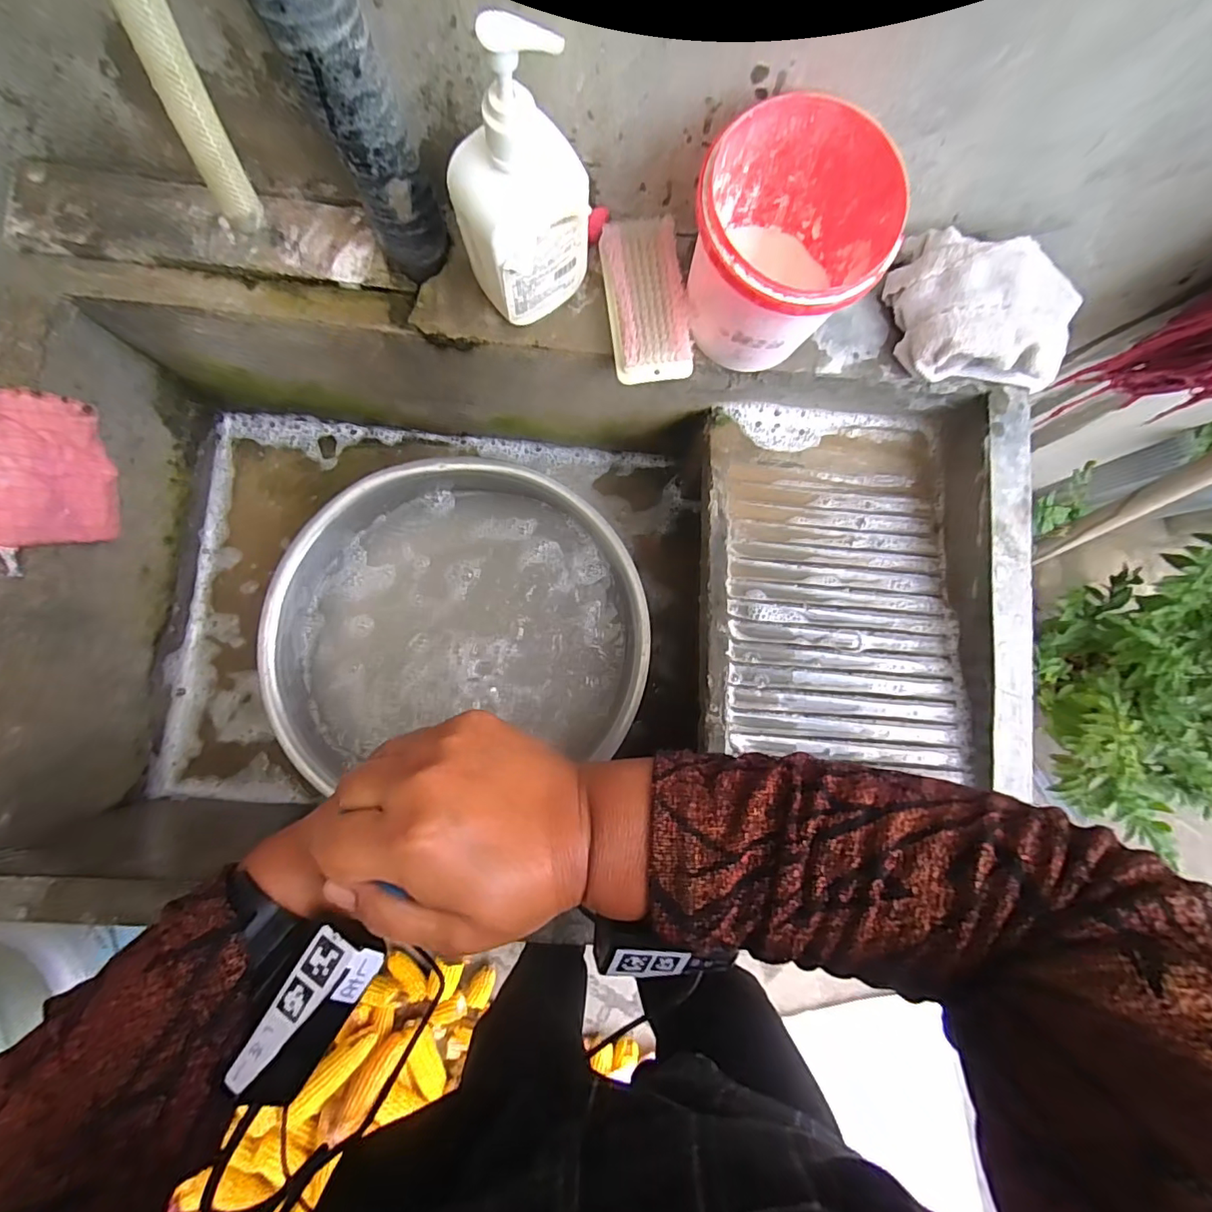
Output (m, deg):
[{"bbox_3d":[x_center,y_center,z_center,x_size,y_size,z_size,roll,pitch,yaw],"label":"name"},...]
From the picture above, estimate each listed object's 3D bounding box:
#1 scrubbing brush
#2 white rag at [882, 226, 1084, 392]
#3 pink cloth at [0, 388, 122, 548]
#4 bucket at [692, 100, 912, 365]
[{"bbox_3d":[0.034,-0.253,0.439,0.063,0.037,0.117,-10,84,-6],"label":"scrubbing brush"},{"bbox_3d":[0.315,-0.245,0.446,0.146,0.066,0.099,10,82,-3],"label":"white rag"},{"bbox_3d":[-0.478,-0.103,0.436,0.085,0.071,0.130,6,83,-4],"label":"pink cloth"},{"bbox_3d":[0.126,-0.256,0.394,0.125,0.122,0.132,1,83,-5],"label":"bucket"}]

